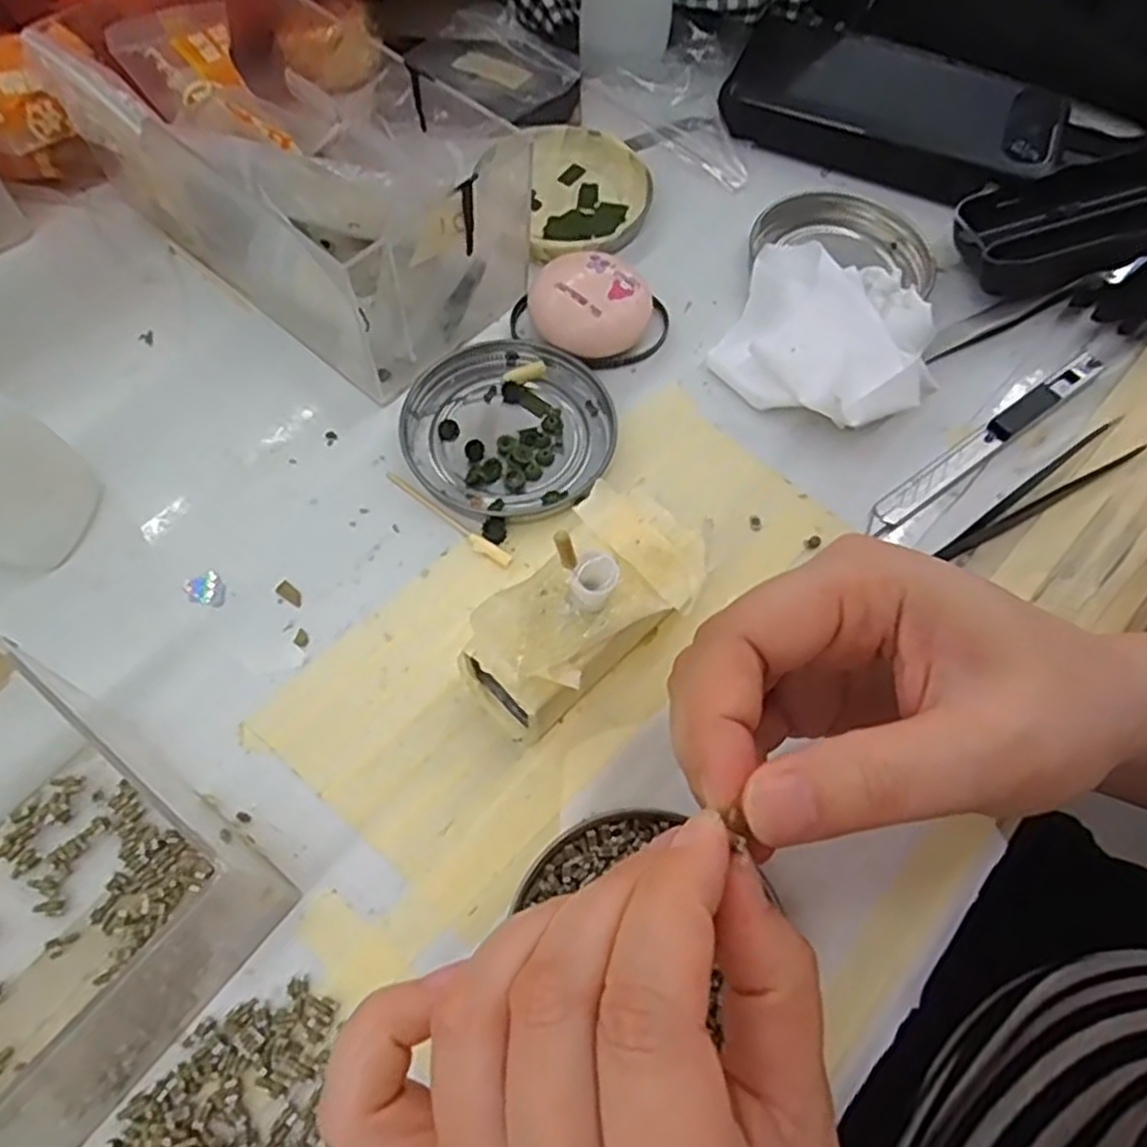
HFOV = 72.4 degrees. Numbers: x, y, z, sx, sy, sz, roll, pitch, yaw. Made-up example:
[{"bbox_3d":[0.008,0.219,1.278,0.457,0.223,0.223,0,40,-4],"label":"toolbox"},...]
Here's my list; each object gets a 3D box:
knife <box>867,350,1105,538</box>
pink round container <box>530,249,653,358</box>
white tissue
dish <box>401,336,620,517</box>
[{"bbox_3d":[0.167,-0.056,0.308,0.141,0.007,0.012,-33,70,-17],"label":"knife"},{"bbox_3d":[0.006,-0.106,0.317,0.047,0.023,0.041,10,64,2],"label":"pink round container"},{"bbox_3d":[0.102,-0.096,0.314,0.084,0.026,0.077,33,67,13],"label":"white tissue"},{"bbox_3d":[-0.025,-0.056,0.300,0.076,0.009,0.075,1,64,-2],"label":"dish"}]

